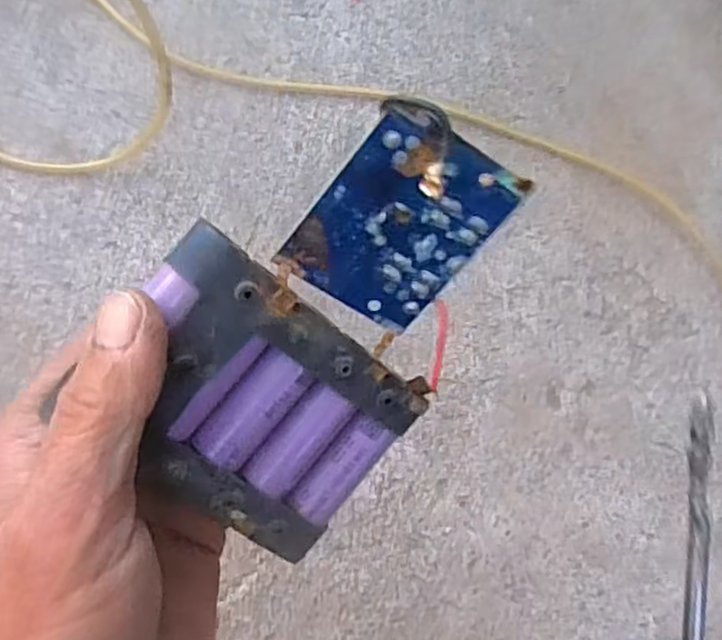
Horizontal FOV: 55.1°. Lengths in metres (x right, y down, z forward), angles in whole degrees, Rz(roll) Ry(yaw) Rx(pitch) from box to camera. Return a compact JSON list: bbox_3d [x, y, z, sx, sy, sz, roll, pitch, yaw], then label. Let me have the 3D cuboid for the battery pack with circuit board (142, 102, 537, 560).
[{"bbox_3d":[-0.011,0.002,0.203,0.090,0.020,0.129,35,98,-30],"label":"battery pack with circuit board"}]

